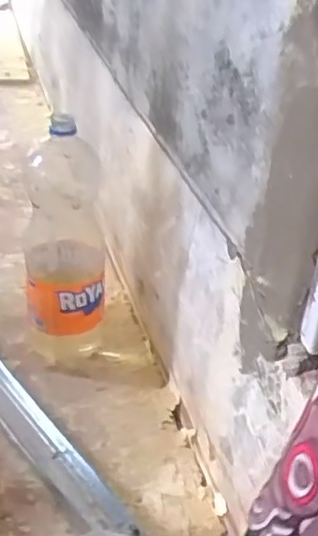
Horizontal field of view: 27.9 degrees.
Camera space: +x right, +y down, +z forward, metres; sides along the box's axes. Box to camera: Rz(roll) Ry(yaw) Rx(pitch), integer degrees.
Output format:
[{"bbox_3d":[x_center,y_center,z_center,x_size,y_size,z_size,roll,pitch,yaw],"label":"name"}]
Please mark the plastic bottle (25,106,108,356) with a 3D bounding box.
[{"bbox_3d":[-0.118,-0.020,0.805,0.090,0.332,0.100,-1,36,-3],"label":"plastic bottle"}]

